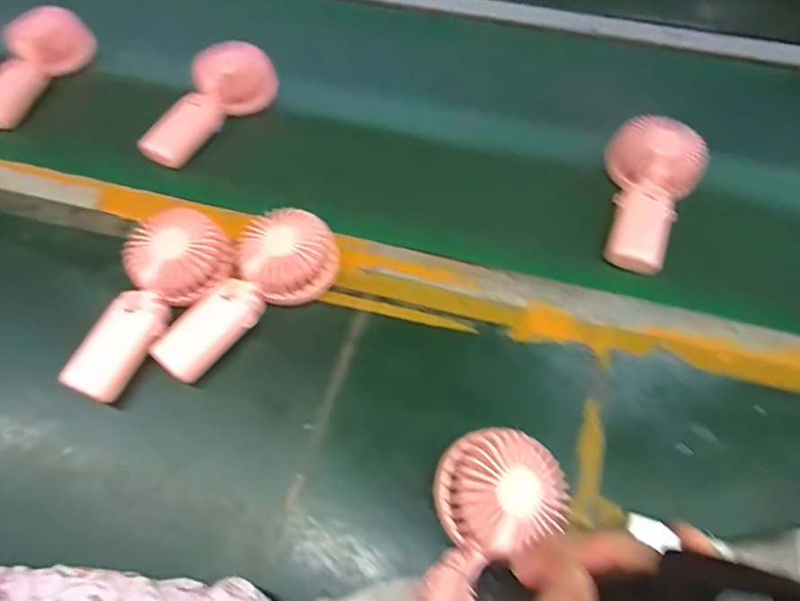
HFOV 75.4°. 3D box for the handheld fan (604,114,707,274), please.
[{"bbox_3d":[0.251,-0.112,0.522,0.089,0.037,0.173,20,66,9],"label":"handheld fan"}]

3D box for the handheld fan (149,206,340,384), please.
[{"bbox_3d":[-0.142,-0.013,0.468,0.183,0.040,0.085,-36,65,-18],"label":"handheld fan"}]

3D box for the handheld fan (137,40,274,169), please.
[{"bbox_3d":[-0.228,-0.232,0.599,0.073,0.049,0.179,37,67,20],"label":"handheld fan"}]

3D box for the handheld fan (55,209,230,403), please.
[{"bbox_3d":[-0.232,-0.005,0.462,0.082,0.043,0.180,30,64,18],"label":"handheld fan"}]

